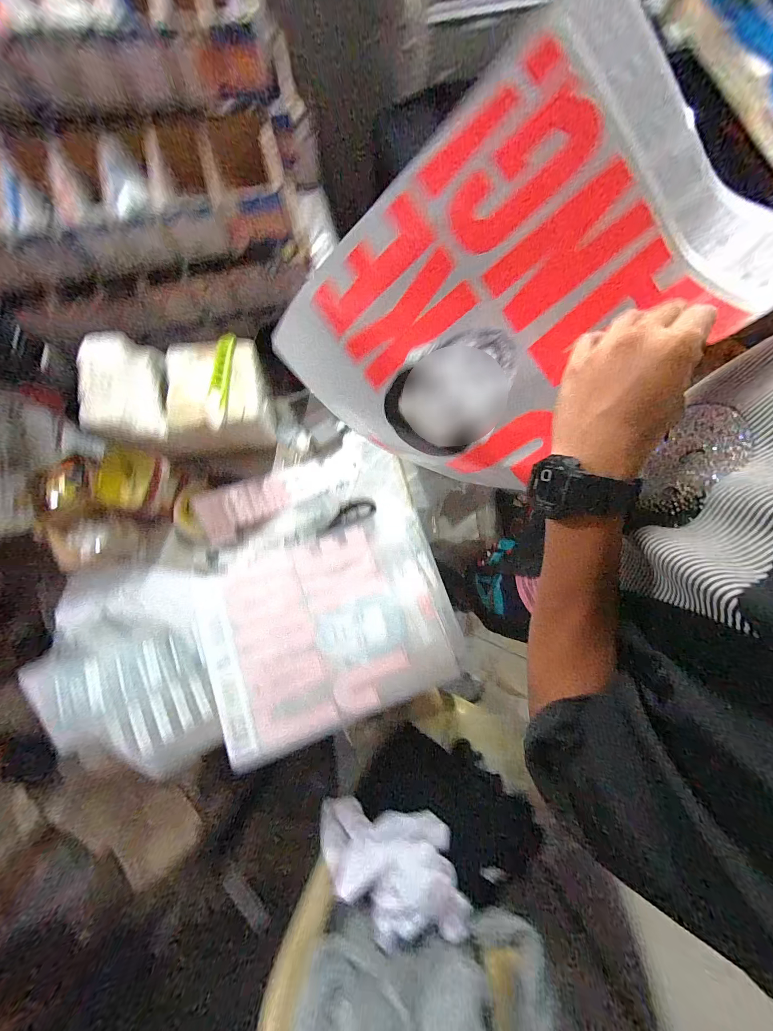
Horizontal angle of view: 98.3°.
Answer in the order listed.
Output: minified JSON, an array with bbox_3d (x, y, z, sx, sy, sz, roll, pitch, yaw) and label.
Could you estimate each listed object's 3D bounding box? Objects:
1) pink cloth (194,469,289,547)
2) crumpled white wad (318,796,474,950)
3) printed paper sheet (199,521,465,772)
[{"bbox_3d":[-0.245,-0.020,0.570,0.151,0.040,0.093,-26,79,-7],"label":"pink cloth"},{"bbox_3d":[0.011,0.679,0.641,0.289,0.100,0.188,6,77,1],"label":"crumpled white wad"},{"bbox_3d":[-0.091,0.181,0.545,0.386,0.012,0.286,-19,78,-5],"label":"printed paper sheet"}]

